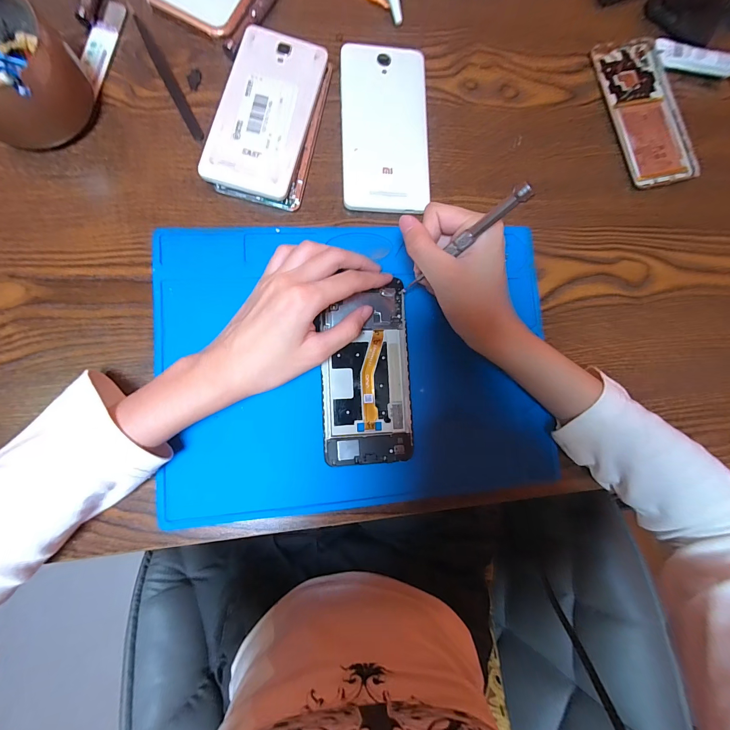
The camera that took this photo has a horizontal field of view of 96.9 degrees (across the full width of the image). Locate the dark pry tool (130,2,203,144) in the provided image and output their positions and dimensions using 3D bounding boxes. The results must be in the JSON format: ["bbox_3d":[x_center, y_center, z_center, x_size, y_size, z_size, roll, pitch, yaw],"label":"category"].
[{"bbox_3d":[-0.164,-0.238,0.266,0.011,0.011,0.111,-28,89,-9],"label":"dark pry tool"}]

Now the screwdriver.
[{"bbox_3d":[0.063,-0.081,0.227,0.011,0.112,0.009,-33,90,-42],"label":"screwdriver"}]

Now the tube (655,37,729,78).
[{"bbox_3d":[0.352,-0.319,0.335,0.099,0.017,0.032,4,85,-7],"label":"tube"}]

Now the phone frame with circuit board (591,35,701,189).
[{"bbox_3d":[0.281,-0.257,0.326,0.075,0.006,0.155,-15,87,-8],"label":"phone frame with circuit board"}]

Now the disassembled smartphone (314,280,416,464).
[{"bbox_3d":[0.001,0.008,0.260,0.071,0.007,0.138,-3,85,-8],"label":"disassembled smartphone"}]

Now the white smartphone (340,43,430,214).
[{"bbox_3d":[0.018,-0.209,0.286,0.076,0.010,0.151,-1,85,-7],"label":"white smartphone"}]

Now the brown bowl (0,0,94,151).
[{"bbox_3d":[-0.258,-0.213,0.232,0.090,0.049,0.083,1,85,-7],"label":"brown bowl"}]

